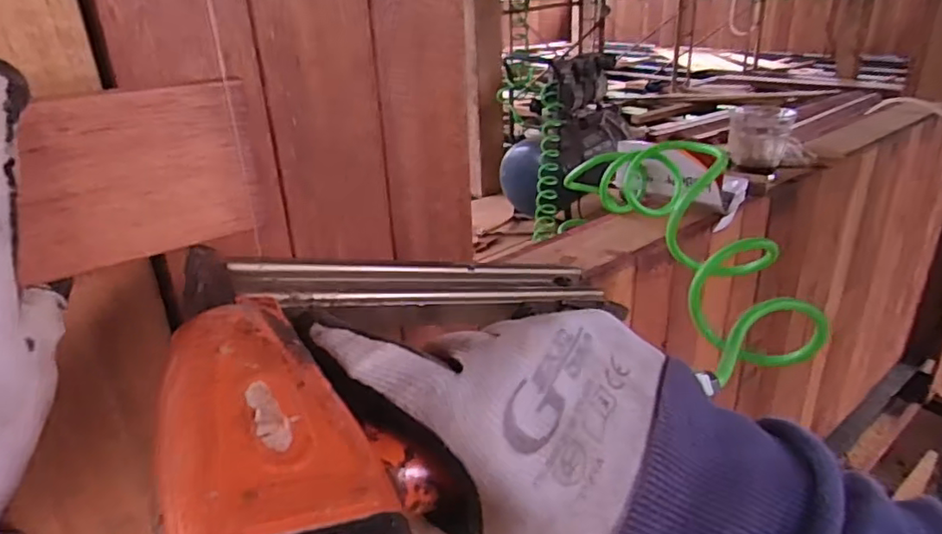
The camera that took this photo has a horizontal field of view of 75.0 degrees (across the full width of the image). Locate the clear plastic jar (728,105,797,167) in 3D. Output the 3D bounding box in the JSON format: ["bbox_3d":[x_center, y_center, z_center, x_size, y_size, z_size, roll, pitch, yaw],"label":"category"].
[{"bbox_3d":[0.368,-0.167,0.782,0.073,0.065,0.060,9,27,23],"label":"clear plastic jar"}]

